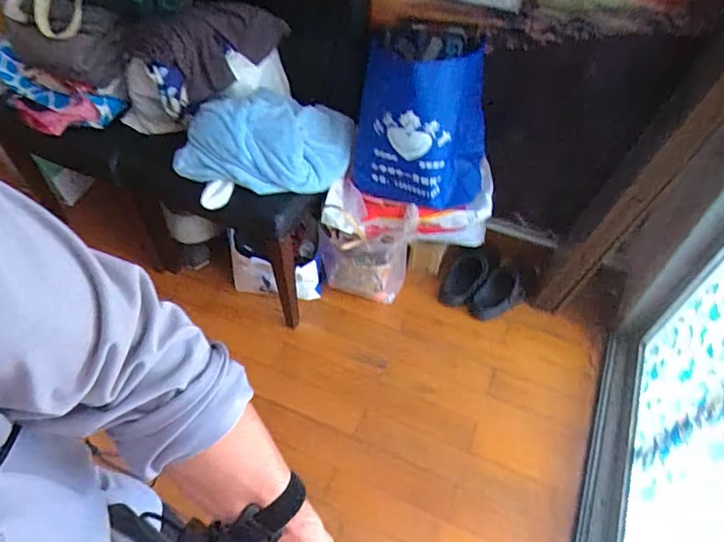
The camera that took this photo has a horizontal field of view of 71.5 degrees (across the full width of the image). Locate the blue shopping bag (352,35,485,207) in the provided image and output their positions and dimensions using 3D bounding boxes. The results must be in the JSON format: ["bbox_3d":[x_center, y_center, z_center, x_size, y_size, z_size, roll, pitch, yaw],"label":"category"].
[{"bbox_3d":[0.144,-0.323,1.219,0.328,0.362,0.144,0,53,-1],"label":"blue shopping bag"}]

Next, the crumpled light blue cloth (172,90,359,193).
[{"bbox_3d":[-0.241,-0.334,1.254,0.385,0.169,0.270,13,54,9],"label":"crumpled light blue cloth"}]

